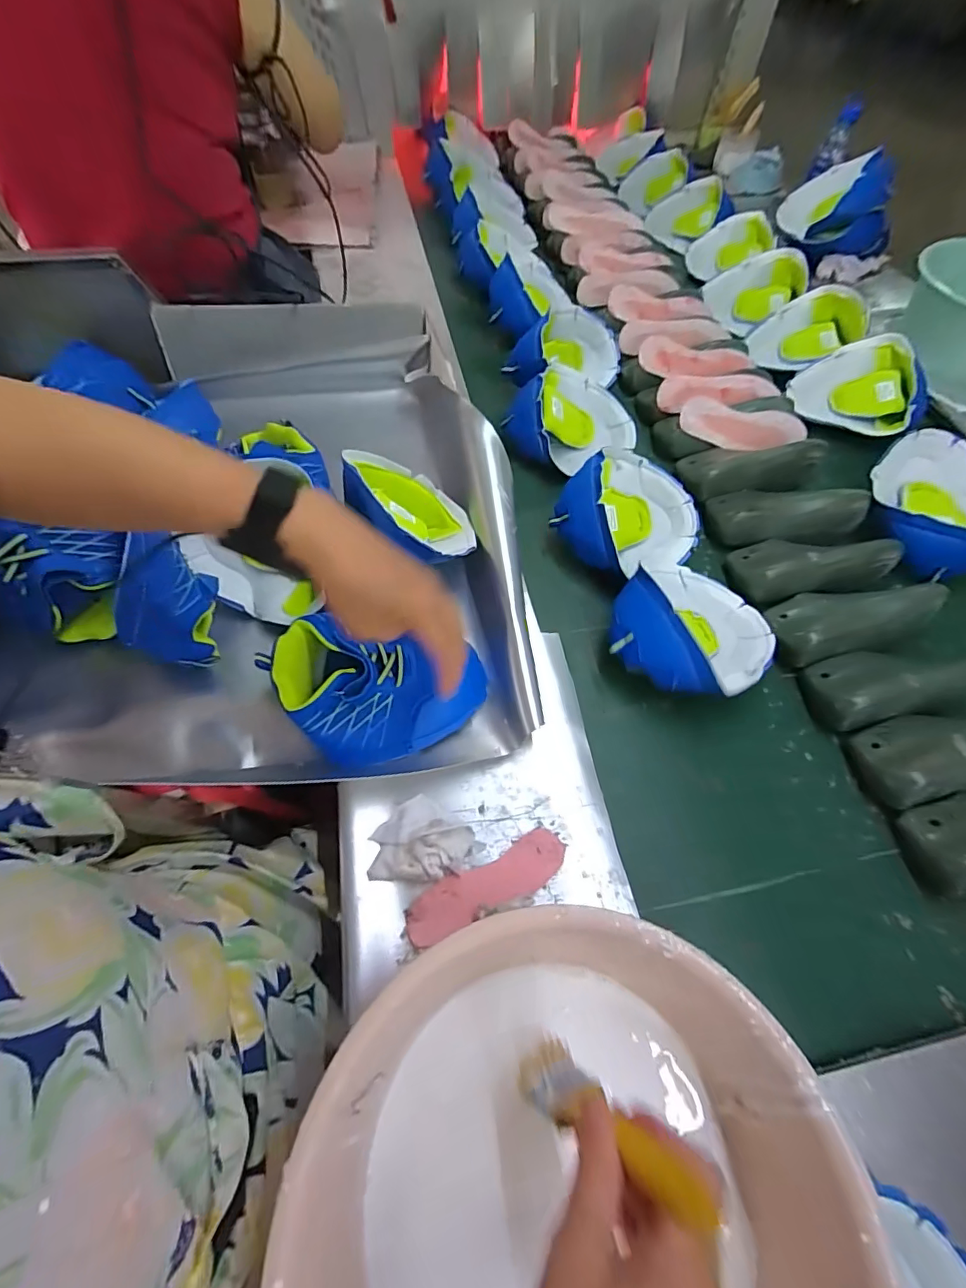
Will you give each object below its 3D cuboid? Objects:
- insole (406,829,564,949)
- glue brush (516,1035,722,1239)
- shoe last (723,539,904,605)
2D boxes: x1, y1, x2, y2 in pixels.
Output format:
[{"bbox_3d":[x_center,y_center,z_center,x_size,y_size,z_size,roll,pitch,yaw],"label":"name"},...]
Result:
[{"bbox_3d":[0.004,0.214,0.445,0.148,0.006,0.042,-24,62,-13],"label":"insole"},{"bbox_3d":[0.060,0.261,0.280,0.020,0.144,0.032,37,64,-7],"label":"glue brush"},{"bbox_3d":[0.431,-0.115,0.667,0.213,0.066,0.087,-12,60,-7],"label":"shoe last"}]

